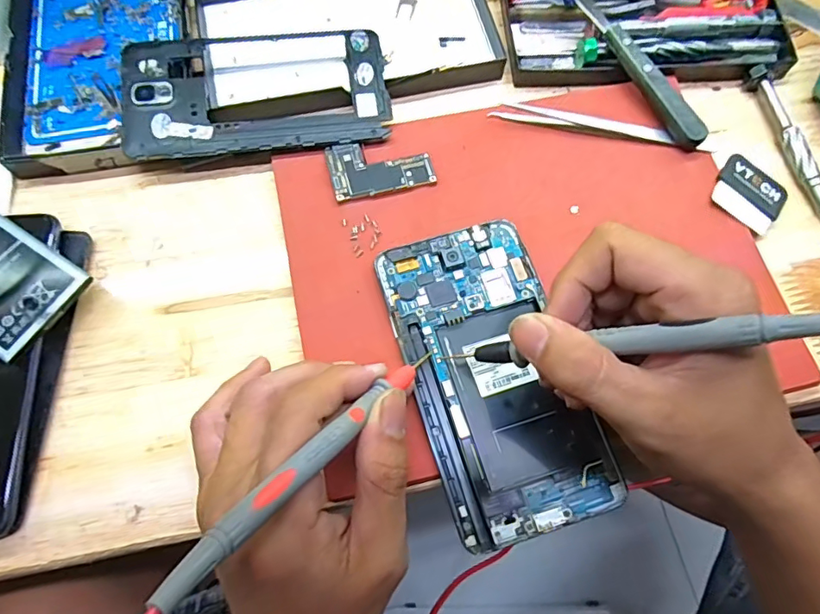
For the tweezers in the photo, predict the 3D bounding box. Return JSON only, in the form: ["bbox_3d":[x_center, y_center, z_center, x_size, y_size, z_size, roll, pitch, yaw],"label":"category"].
[{"bbox_3d":[0.099,-0.108,0.302,0.102,0.005,0.013,9,71,1],"label":"tweezers"}]

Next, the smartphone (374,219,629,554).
[{"bbox_3d":[0.039,0.031,0.250,0.076,0.009,0.146,-16,72,-7],"label":"smartphone"}]

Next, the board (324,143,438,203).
[{"bbox_3d":[-0.017,-0.079,0.288,0.056,0.004,0.034,-12,72,-6],"label":"board"}]

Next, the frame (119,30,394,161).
[{"bbox_3d":[-0.087,-0.123,0.295,0.145,0.008,0.076,-7,77,-7],"label":"frame"}]

